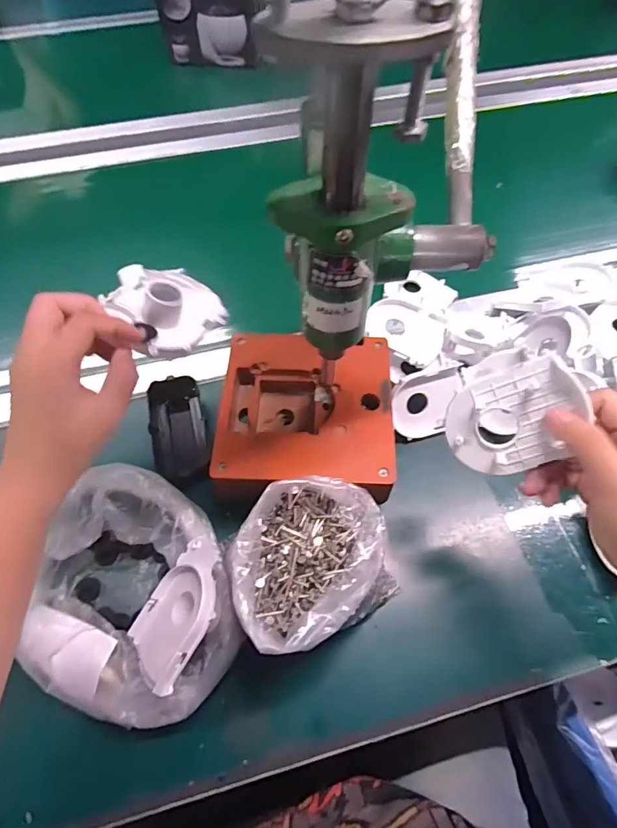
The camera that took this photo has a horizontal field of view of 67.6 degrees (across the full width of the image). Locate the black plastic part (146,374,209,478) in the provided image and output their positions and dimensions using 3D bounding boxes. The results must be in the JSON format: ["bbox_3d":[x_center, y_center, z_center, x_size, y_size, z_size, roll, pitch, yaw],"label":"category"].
[{"bbox_3d":[-0.130,0.014,0.458,0.050,0.029,0.110,-11,60,-6],"label":"black plastic part"}]

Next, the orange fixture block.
[{"bbox_3d":[-0.002,0.005,0.425,0.149,0.050,0.160,2,60,1],"label":"orange fixture block"}]

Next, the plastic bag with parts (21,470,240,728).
[{"bbox_3d":[-0.138,0.140,0.367,0.167,0.068,0.177,8,60,5],"label":"plastic bag with parts"}]

